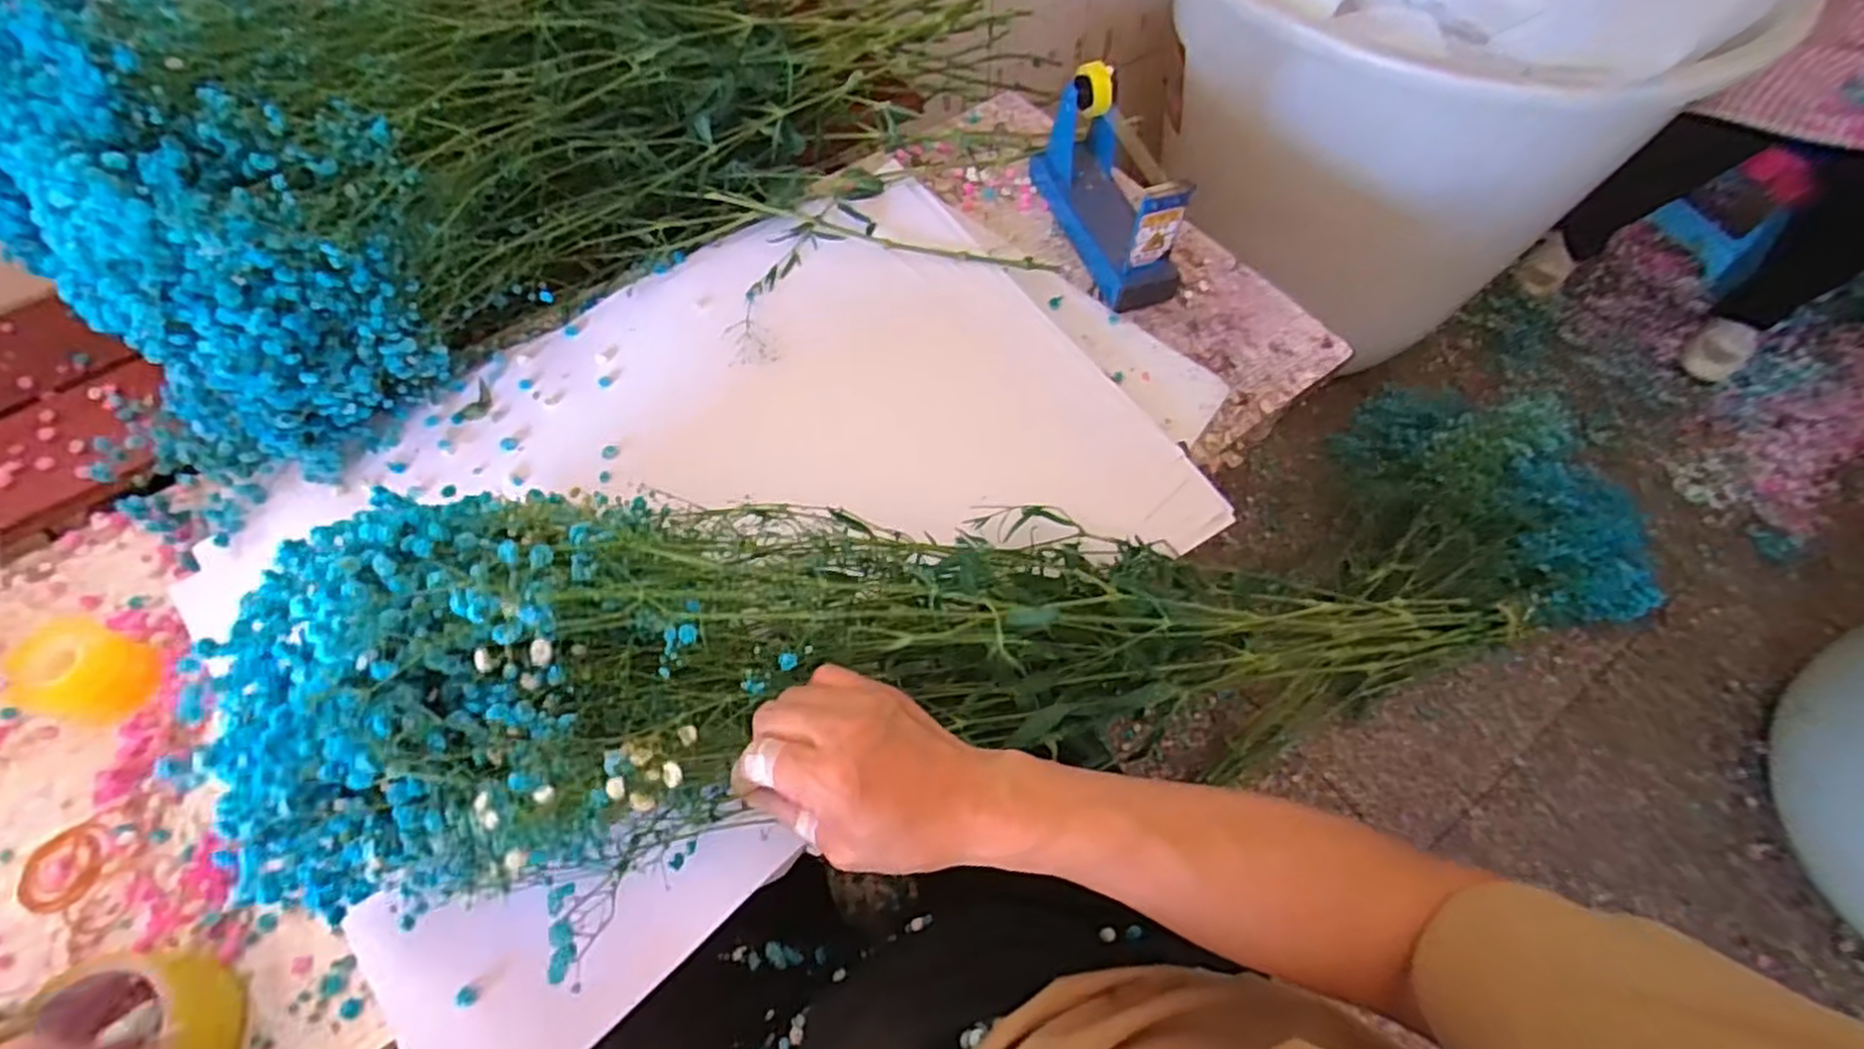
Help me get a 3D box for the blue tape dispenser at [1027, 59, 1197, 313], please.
[{"bbox_3d":[0.157,-0.307,0.707,0.063,0.122,0.201,-18,62,-9],"label":"blue tape dispenser"}]

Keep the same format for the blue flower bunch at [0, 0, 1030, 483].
[{"bbox_3d":[-0.292,-0.371,0.731,0.818,0.244,0.307,-33,64,-31],"label":"blue flower bunch"}]

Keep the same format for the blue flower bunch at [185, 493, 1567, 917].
[{"bbox_3d":[0.044,0.077,0.506,0.798,0.131,0.192,-1,59,-20],"label":"blue flower bunch"}]

